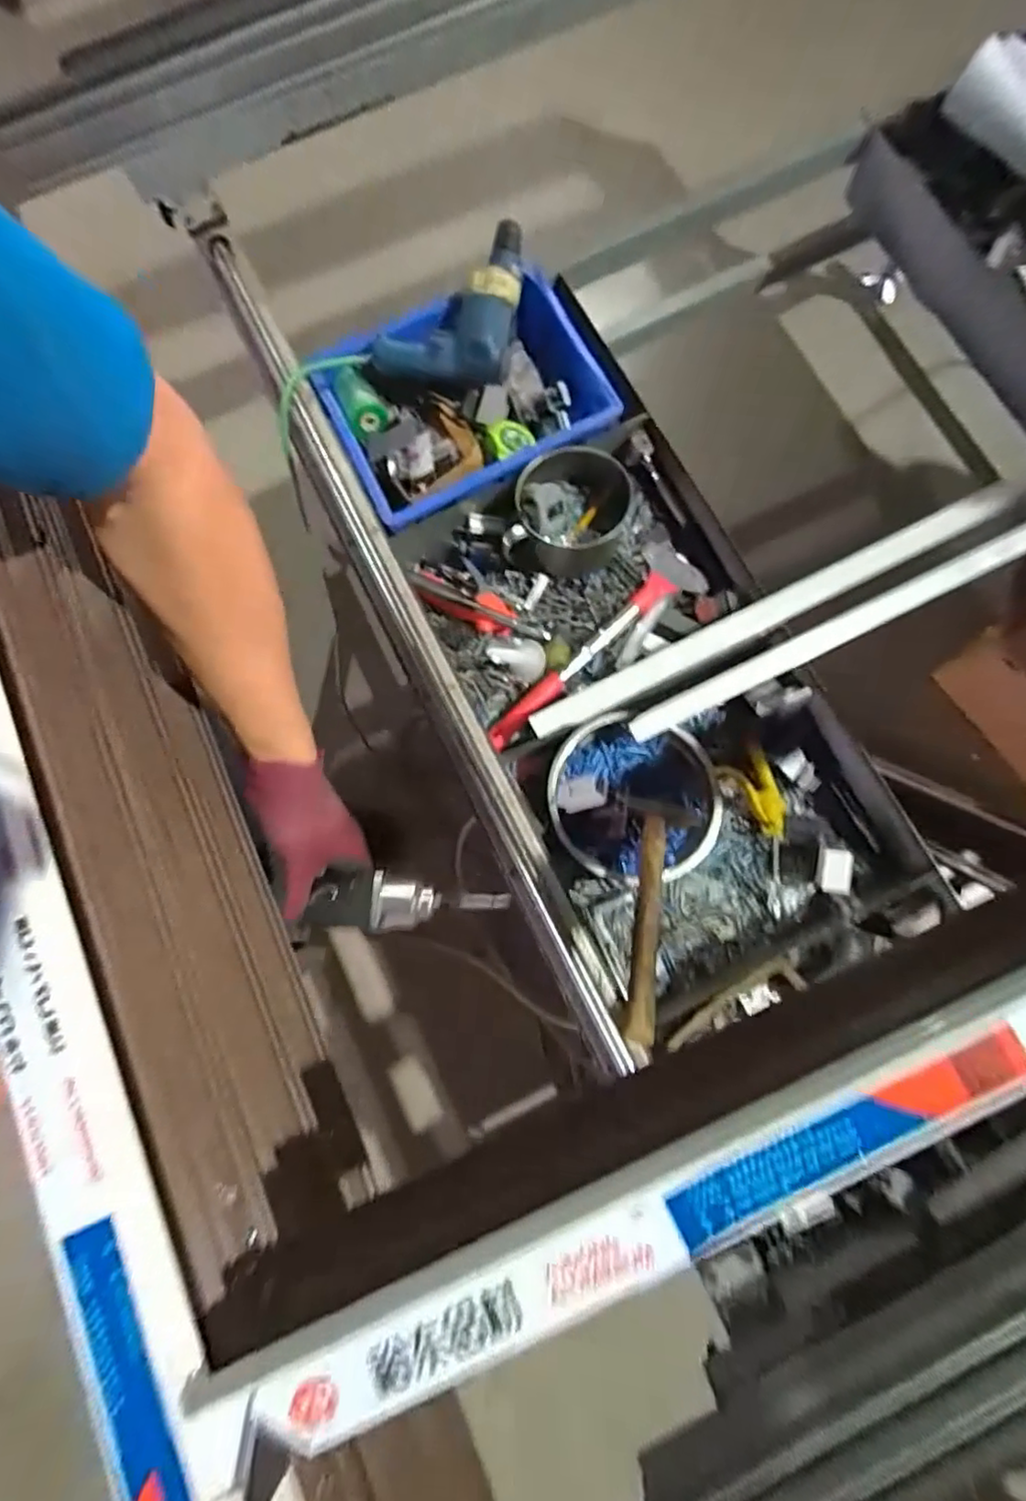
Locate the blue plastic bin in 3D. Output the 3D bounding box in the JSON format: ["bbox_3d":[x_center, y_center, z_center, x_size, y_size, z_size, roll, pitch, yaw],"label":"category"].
[{"bbox_3d":[-0.056,-0.476,0.831,0.341,0.083,0.262,-27,80,-4],"label":"blue plastic bin"}]

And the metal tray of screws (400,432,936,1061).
[{"bbox_3d":[0.159,-0.078,0.794,0.391,0.119,0.649,-24,80,-4],"label":"metal tray of screws"}]

